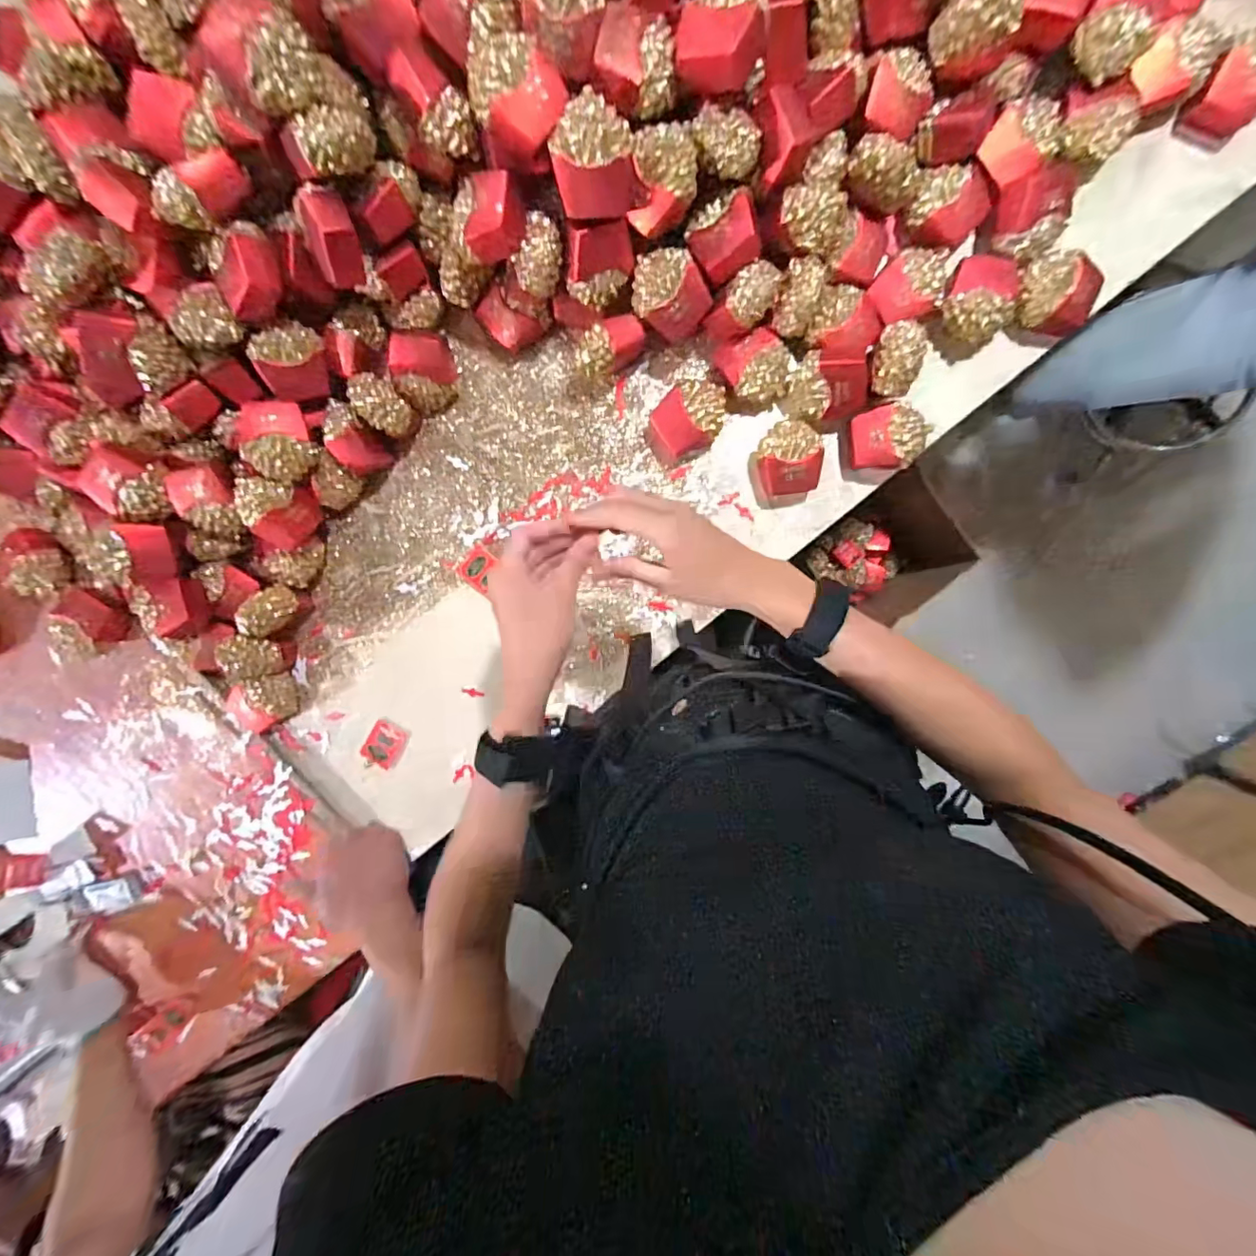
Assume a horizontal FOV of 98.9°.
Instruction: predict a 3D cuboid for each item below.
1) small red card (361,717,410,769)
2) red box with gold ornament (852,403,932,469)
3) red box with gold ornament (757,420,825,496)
[{"bbox_3d":[-0.325,0.156,0.720,0.049,0.005,0.066,27,94,1],"label":"small red card"},{"bbox_3d":[0.291,-0.215,0.603,0.080,0.045,0.067,1,99,4],"label":"red box with gold ornament"},{"bbox_3d":[0.184,-0.194,0.616,0.067,0.041,0.077,-4,99,4],"label":"red box with gold ornament"}]

